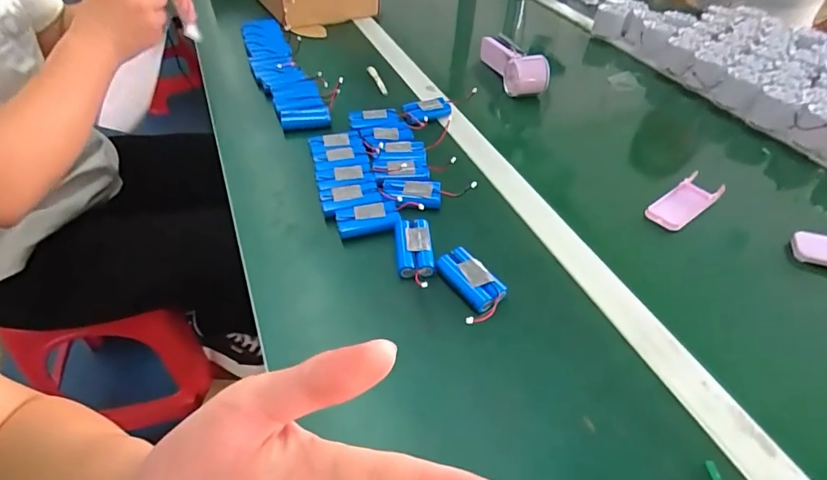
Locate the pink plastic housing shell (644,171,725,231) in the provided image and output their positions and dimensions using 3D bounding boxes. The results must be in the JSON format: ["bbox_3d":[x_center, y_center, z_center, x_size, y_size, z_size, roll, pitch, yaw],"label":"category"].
[{"bbox_3d":[0.316,-0.044,0.530,0.105,0.022,0.040,-26,52,-29],"label":"pink plastic housing shell"}]

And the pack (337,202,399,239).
[{"bbox_3d":[-0.049,-0.021,0.480,0.063,0.018,0.035,-7,45,-12],"label":"pack"}]

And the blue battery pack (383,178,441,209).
[{"bbox_3d":[-0.002,-0.052,0.516,0.064,0.020,0.036,5,44,-1],"label":"blue battery pack"}]

